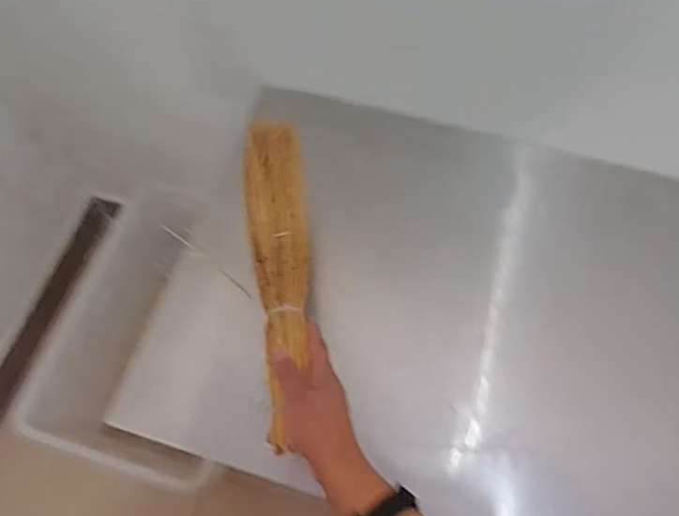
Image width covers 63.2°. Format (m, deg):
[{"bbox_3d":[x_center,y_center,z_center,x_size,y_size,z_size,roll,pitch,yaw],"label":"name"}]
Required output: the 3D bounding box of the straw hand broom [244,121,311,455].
[{"bbox_3d":[-0.069,0.008,0.632,0.072,0.041,0.393,-5,65,-1],"label":"straw hand broom"}]

